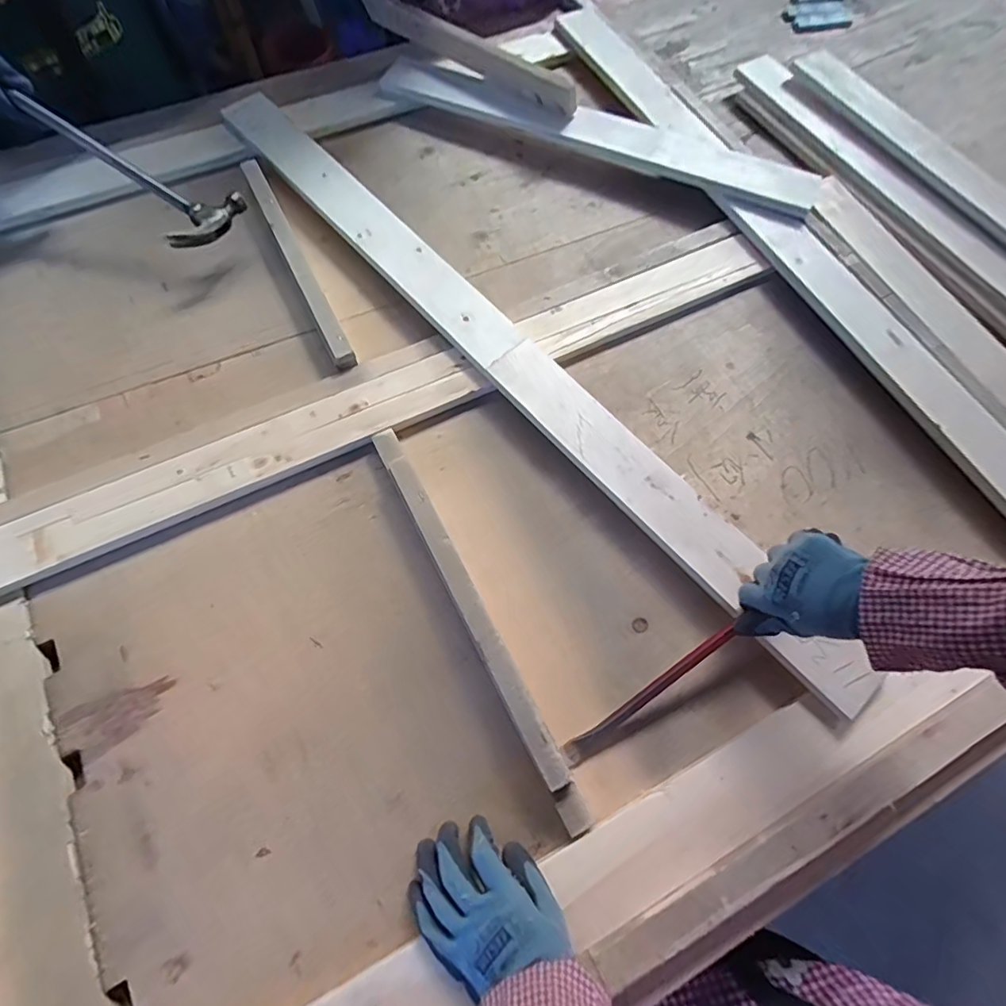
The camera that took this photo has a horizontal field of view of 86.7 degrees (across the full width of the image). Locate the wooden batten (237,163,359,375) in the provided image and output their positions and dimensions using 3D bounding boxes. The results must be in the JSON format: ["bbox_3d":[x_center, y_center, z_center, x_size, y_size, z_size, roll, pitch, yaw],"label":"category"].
[{"bbox_3d":[-0.276,-0.326,0.704,0.027,0.027,0.375,-25,73,-11],"label":"wooden batten"}]

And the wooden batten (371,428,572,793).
[{"bbox_3d":[-0.043,0.088,0.546,0.027,0.045,0.398,-26,73,-11],"label":"wooden batten"}]

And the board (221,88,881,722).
[{"bbox_3d":[-0.010,-0.195,0.643,0.072,0.022,1.061,-39,75,-15],"label":"board"}]

